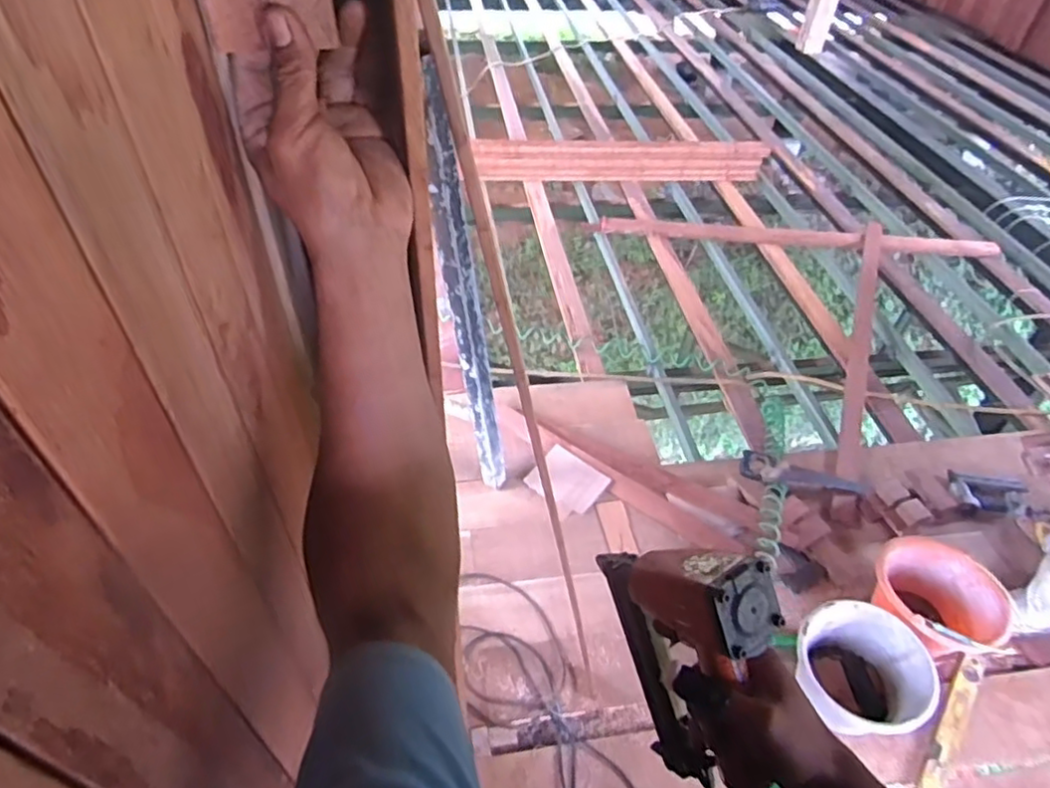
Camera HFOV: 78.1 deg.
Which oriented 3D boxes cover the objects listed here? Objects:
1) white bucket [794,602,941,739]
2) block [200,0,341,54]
[{"bbox_3d":[0.723,0.612,1.421,0.257,0.180,0.257,2,45,-2],"label":"white bucket"},{"bbox_3d":[-0.134,-0.200,0.340,0.066,0.036,0.008,-9,46,-5],"label":"block"}]

